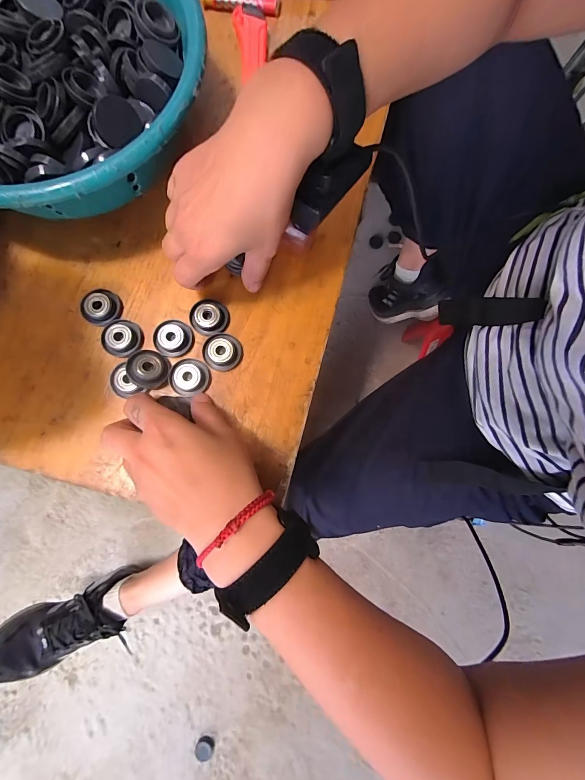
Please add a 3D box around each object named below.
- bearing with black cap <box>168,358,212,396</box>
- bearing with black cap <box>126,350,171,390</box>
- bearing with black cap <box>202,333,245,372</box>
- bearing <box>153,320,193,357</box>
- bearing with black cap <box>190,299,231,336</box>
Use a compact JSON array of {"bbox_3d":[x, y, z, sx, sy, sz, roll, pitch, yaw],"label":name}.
[{"bbox_3d":[-0.088,-0.011,0.293,0.034,0.008,0.032,0,81,-2],"label":"bearing with black cap"},{"bbox_3d":[-0.120,-0.017,0.287,0.032,0.013,0.032,0,81,-2],"label":"bearing with black cap"},{"bbox_3d":[-0.060,-0.034,0.298,0.033,0.009,0.032,-16,82,-5],"label":"bearing with black cap"},{"bbox_3d":[-0.104,-0.045,0.297,0.031,0.007,0.031,-1,81,-3],"label":"bearing"},{"bbox_3d":[-0.073,-0.064,0.303,0.033,0.009,0.031,-16,82,-5],"label":"bearing with black cap"}]

